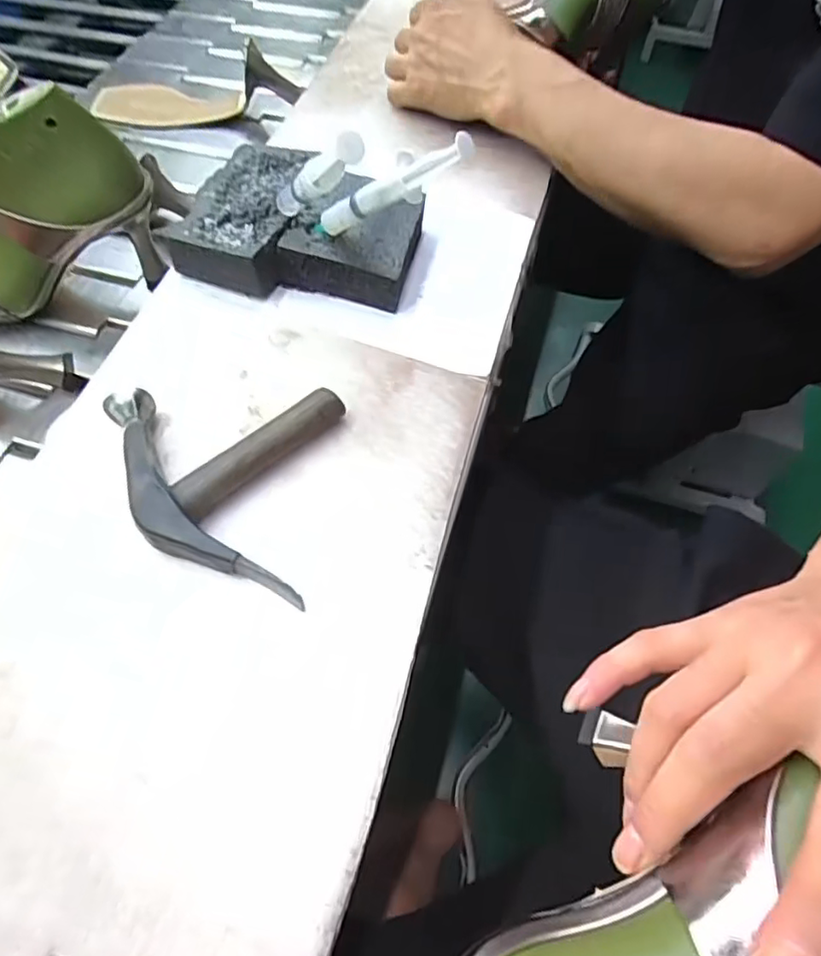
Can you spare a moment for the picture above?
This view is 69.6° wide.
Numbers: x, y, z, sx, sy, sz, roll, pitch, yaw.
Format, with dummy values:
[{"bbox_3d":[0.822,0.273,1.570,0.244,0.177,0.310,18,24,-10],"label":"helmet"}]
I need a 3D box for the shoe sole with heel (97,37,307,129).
[{"bbox_3d":[-0.232,-0.417,0.634,0.228,0.057,0.083,2,58,17],"label":"shoe sole with heel"}]

